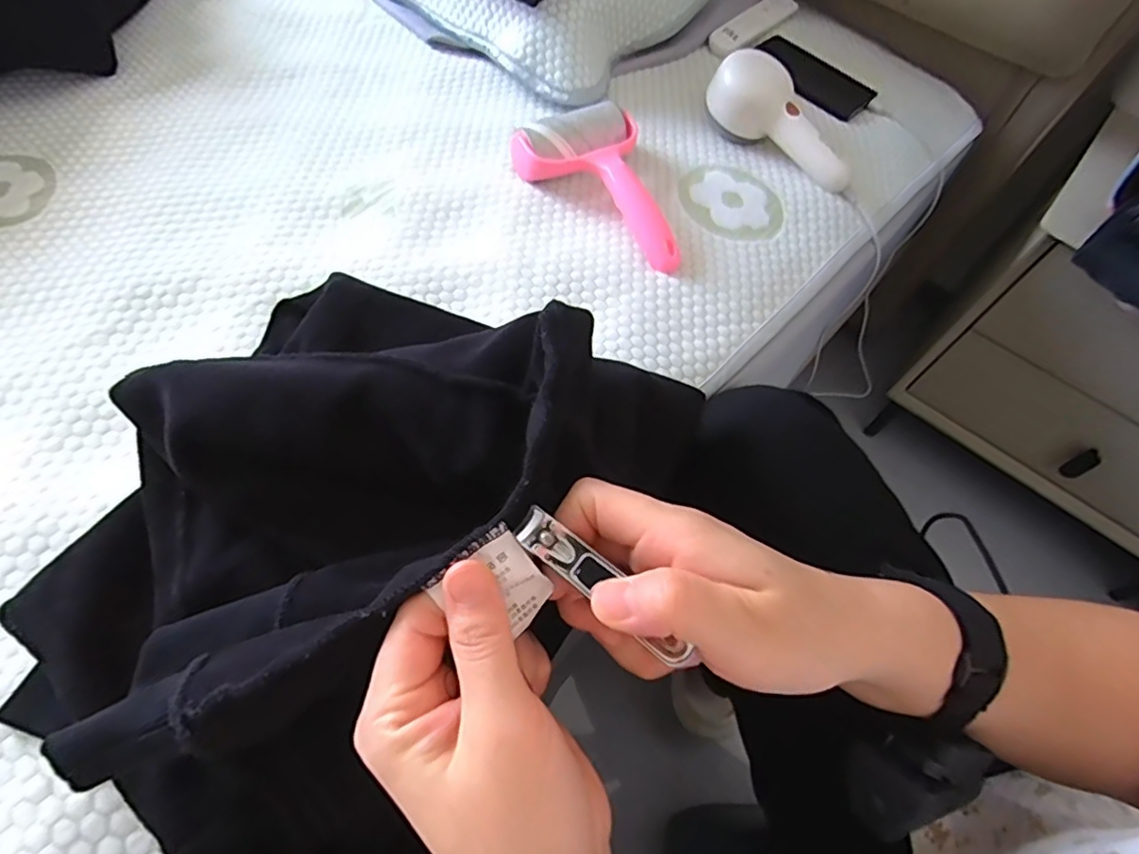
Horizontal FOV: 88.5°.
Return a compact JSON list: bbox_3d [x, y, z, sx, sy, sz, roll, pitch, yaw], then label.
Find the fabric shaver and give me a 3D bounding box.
[{"bbox_3d":[0.213,-0.301,0.586,0.168,0.054,0.058,45,63,2],"label":"fabric shaver"}]

